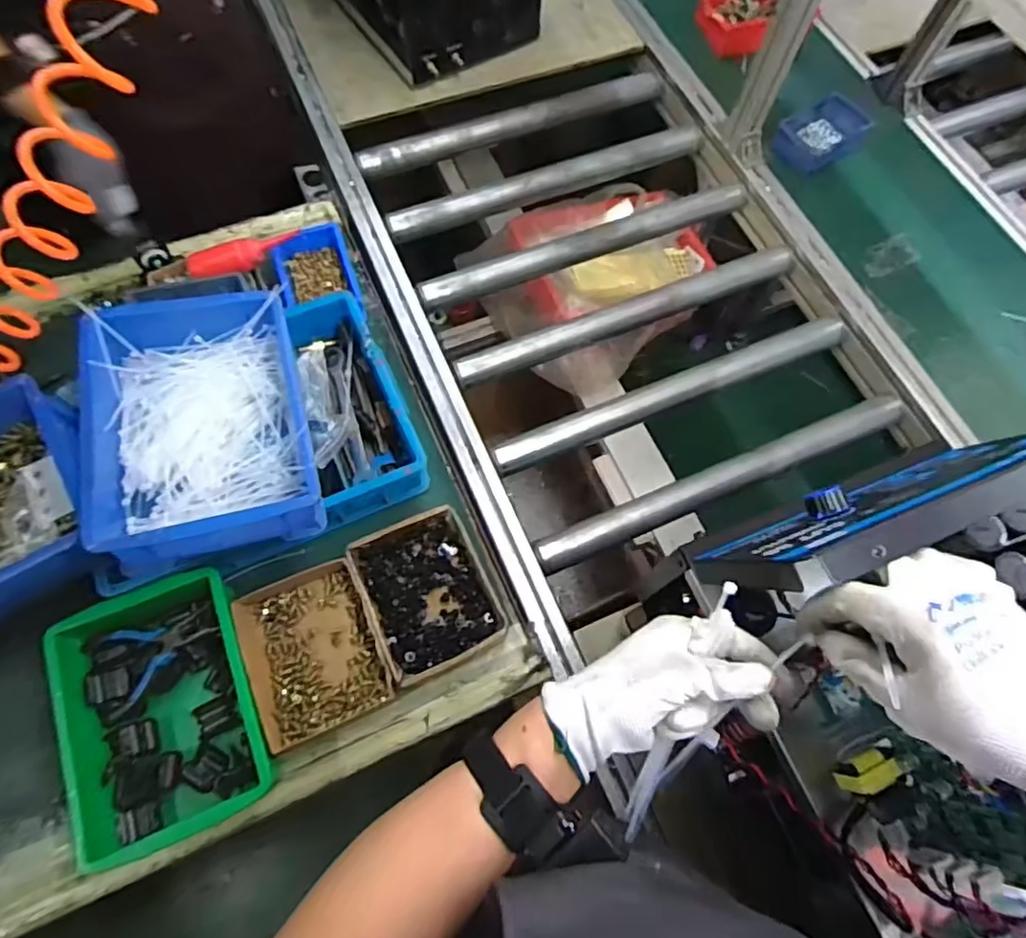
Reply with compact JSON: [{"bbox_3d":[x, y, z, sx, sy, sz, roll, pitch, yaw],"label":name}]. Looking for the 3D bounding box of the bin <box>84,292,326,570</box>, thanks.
[{"bbox_3d":[-0.339,-0.066,0.664,0.212,0.096,0.321,-14,70,-8],"label":"bin"}]

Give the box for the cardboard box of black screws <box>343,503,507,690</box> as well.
[{"bbox_3d":[-0.102,0.146,0.718,0.142,0.041,0.179,-25,72,-12],"label":"cardboard box of black screws"}]

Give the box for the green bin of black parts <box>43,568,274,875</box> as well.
[{"bbox_3d":[-0.369,0.257,0.641,0.185,0.072,0.249,-21,71,-10],"label":"green bin of black parts"}]

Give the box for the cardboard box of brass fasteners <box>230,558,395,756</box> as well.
[{"bbox_3d":[-0.229,0.204,0.684,0.141,0.031,0.176,-23,71,-11],"label":"cardboard box of brass fasteners"}]

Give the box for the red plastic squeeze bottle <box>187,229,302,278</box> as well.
[{"bbox_3d":[-0.369,-0.298,0.824,0.150,0.032,0.036,-22,71,-11],"label":"red plastic squeeze bottle"}]

